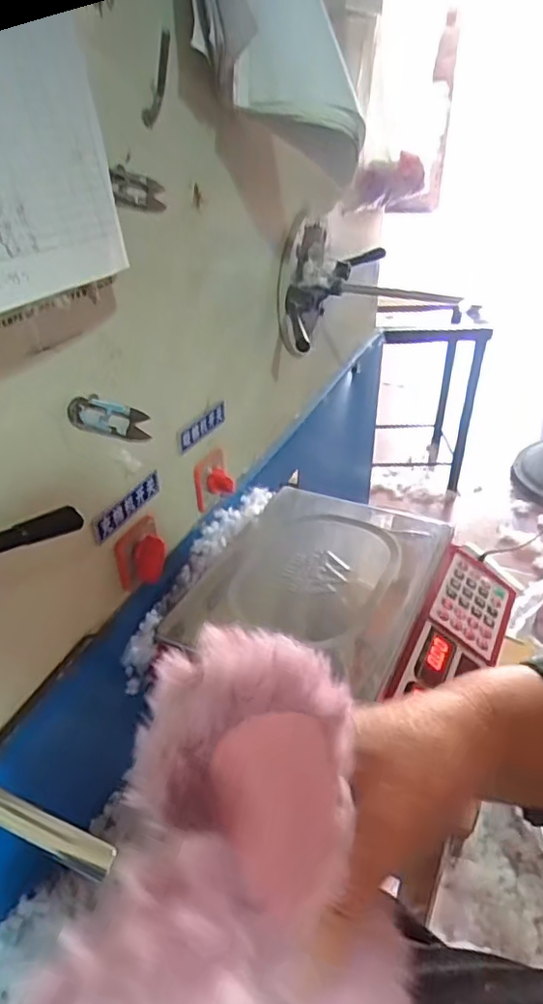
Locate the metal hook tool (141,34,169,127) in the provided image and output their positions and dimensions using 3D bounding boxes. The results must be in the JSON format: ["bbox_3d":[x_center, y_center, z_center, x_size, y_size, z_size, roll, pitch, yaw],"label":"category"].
[{"bbox_3d":[-0.089,-0.331,0.484,0.006,0.067,0.016,34,42,6],"label":"metal hook tool"}]

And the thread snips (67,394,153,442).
[{"bbox_3d":[-0.141,-0.073,0.545,0.009,0.030,0.112,14,3,21],"label":"thread snips"}]

